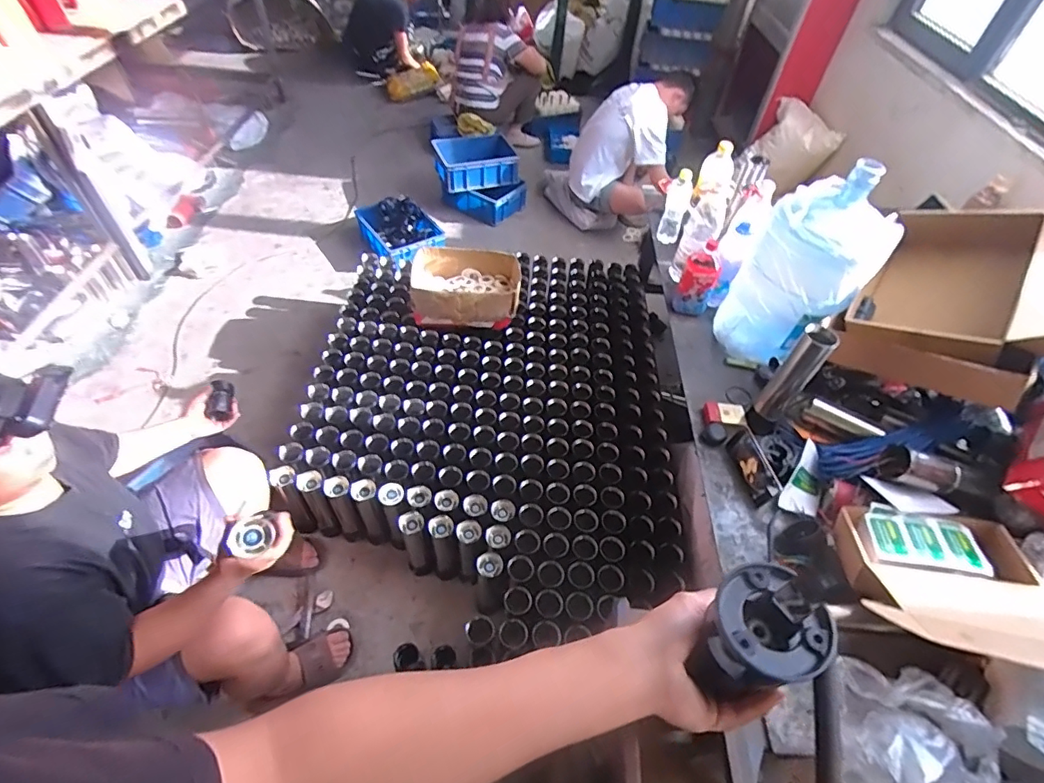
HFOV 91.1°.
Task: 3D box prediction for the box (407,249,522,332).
[{"bbox_3d":[-0.199,-0.378,1.808,0.371,0.165,0.273,1,51,-4],"label":"box"}]

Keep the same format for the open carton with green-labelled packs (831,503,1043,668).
[{"bbox_3d":[0.717,0.300,0.800,0.356,0.157,0.295,16,51,9],"label":"open carton with green-labelled packs"}]

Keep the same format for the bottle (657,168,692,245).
[{"bbox_3d":[0.480,-0.571,1.617,0.075,0.232,0.081,17,52,10],"label":"bottle"}]

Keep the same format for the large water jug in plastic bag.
[{"bbox_3d":[0.680,-0.297,1.235,0.274,0.425,0.242,33,56,21],"label":"large water jug in plastic bag"}]

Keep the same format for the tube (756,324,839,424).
[{"bbox_3d":[0.582,-0.034,1.099,0.065,0.240,0.053,38,58,24],"label":"tube"}]

